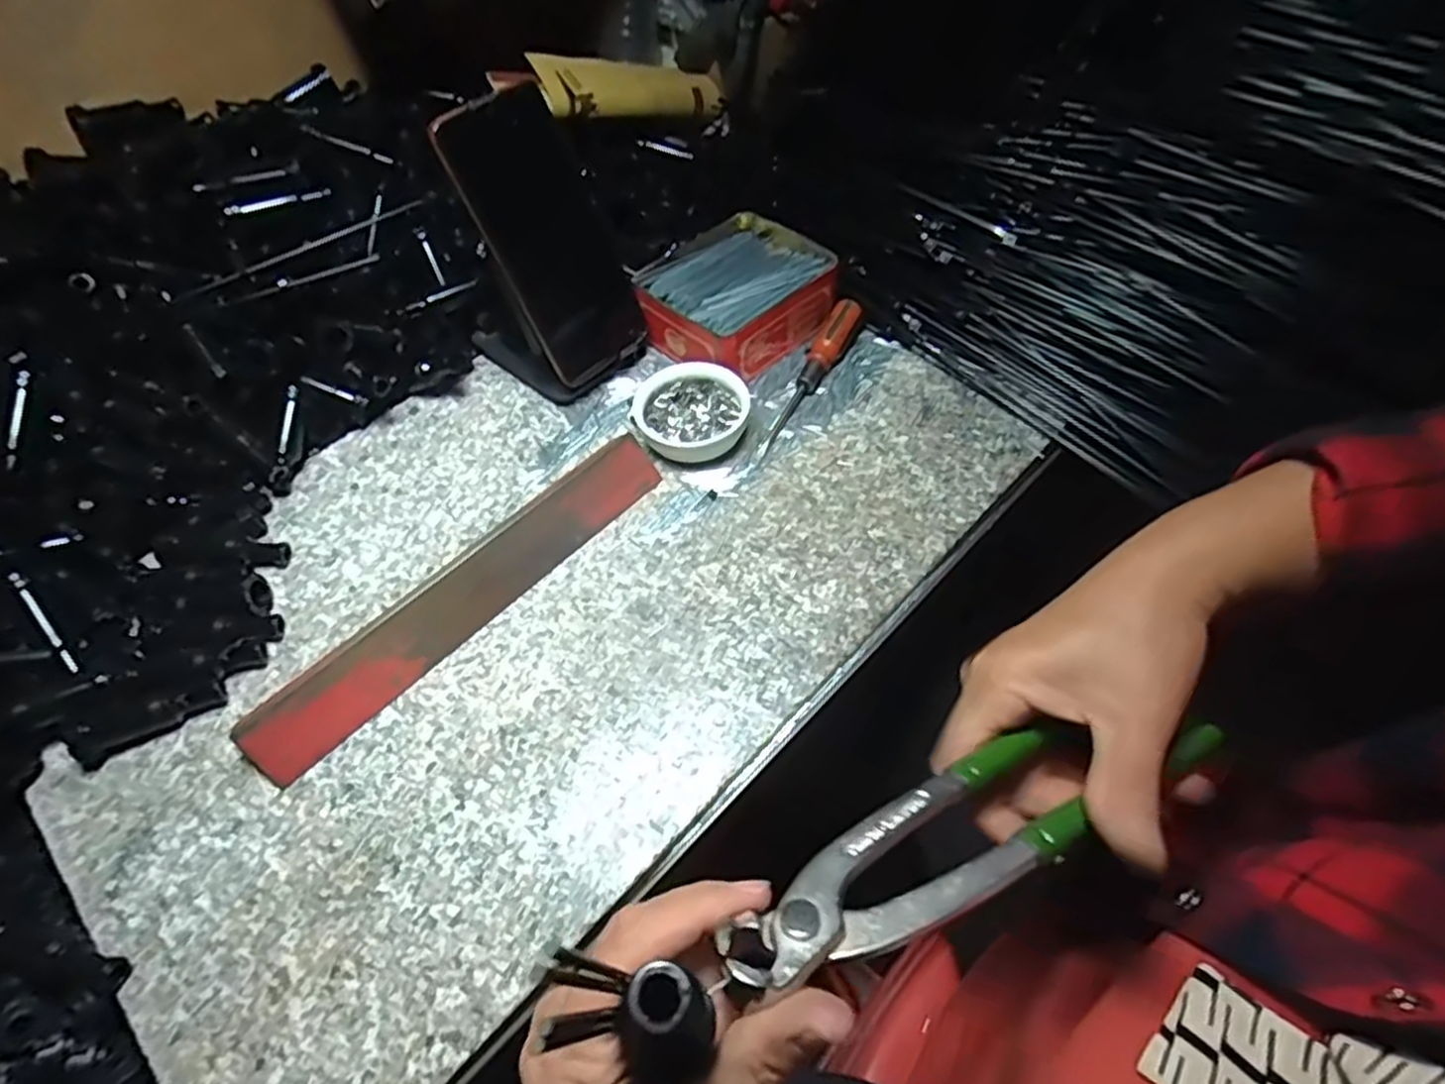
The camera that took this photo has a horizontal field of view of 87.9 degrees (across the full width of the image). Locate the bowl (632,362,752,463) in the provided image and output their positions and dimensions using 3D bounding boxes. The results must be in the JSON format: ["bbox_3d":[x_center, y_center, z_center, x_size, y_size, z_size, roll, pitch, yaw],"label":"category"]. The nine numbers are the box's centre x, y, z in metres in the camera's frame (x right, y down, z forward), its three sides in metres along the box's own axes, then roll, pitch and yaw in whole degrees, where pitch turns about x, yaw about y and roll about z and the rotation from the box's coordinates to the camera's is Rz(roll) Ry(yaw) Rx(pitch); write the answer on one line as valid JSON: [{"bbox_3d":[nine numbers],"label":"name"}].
[{"bbox_3d":[-0.023,-0.083,0.481,0.067,0.027,0.066,-2,54,2],"label":"bowl"}]

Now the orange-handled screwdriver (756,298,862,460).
[{"bbox_3d":[0.059,-0.113,0.500,0.023,0.026,0.140,19,57,16],"label":"orange-handled screwdriver"}]

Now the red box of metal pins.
[{"bbox_3d":[0.008,-0.176,0.535,0.112,0.041,0.126,36,63,25],"label":"red box of metal pins"}]

